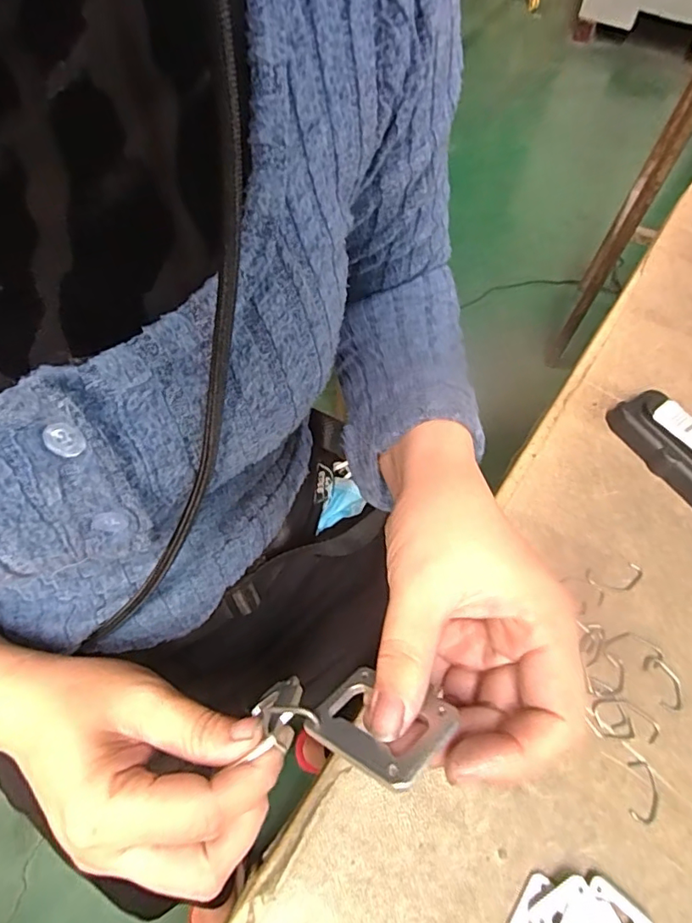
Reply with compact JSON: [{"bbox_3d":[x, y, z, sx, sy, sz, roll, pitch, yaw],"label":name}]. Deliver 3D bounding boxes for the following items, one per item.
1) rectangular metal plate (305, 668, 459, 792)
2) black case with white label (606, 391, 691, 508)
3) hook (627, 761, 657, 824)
[{"bbox_3d":[0.011,0.089,0.176,0.033,0.050,0.004,-34,110,-37],"label":"rectangular metal plate"},{"bbox_3d":[0.255,-0.009,0.389,0.039,0.032,0.106,-29,66,-18],"label":"black case with white label"},{"bbox_3d":[0.167,0.185,0.287,0.015,0.004,0.030,15,61,5],"label":"hook"}]

